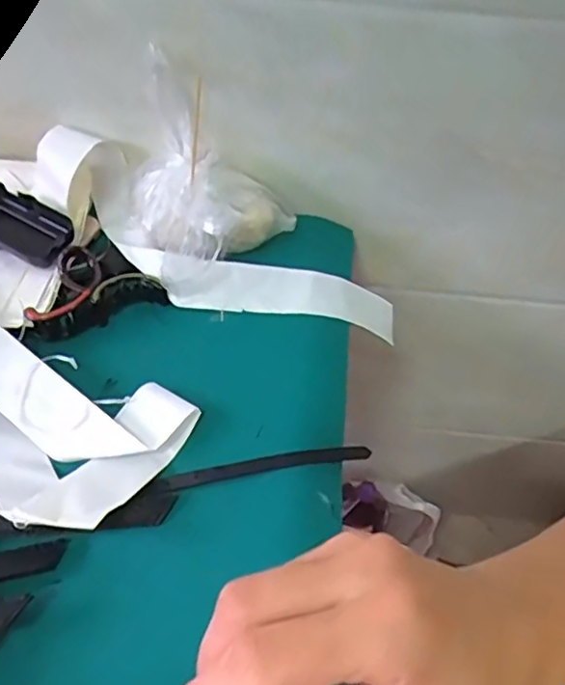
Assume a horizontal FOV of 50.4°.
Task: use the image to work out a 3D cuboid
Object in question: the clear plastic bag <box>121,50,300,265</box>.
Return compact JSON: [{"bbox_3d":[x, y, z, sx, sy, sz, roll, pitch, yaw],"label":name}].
[{"bbox_3d":[-0.072,-0.140,0.507,0.135,0.117,0.108,26,55,15],"label":"clear plastic bag"}]

